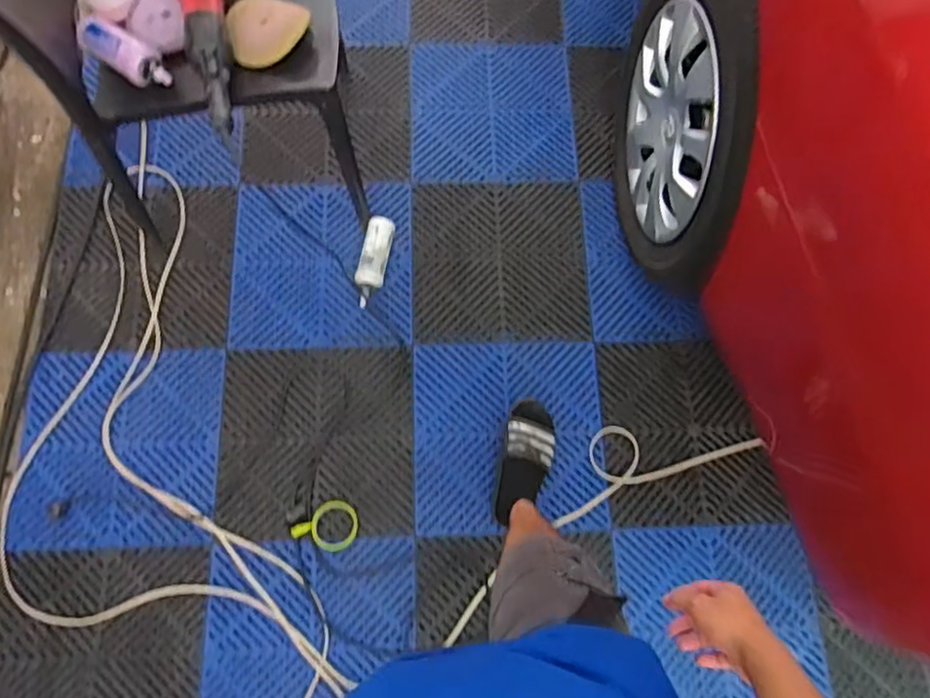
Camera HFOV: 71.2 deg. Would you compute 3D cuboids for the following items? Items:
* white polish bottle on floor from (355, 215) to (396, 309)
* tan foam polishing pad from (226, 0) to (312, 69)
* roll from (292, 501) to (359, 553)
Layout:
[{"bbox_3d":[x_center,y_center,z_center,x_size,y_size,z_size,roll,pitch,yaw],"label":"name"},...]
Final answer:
[{"bbox_3d":[-0.198,-0.187,1.406,0.062,0.051,0.203,12,73,2],"label":"white polish bottle on floor"},{"bbox_3d":[-0.320,-0.531,1.055,0.128,0.035,0.150,-17,74,-7],"label":"tan foam polishing pad"},{"bbox_3d":[-0.269,0.341,1.273,0.117,0.015,0.098,20,74,6],"label":"roll"}]

